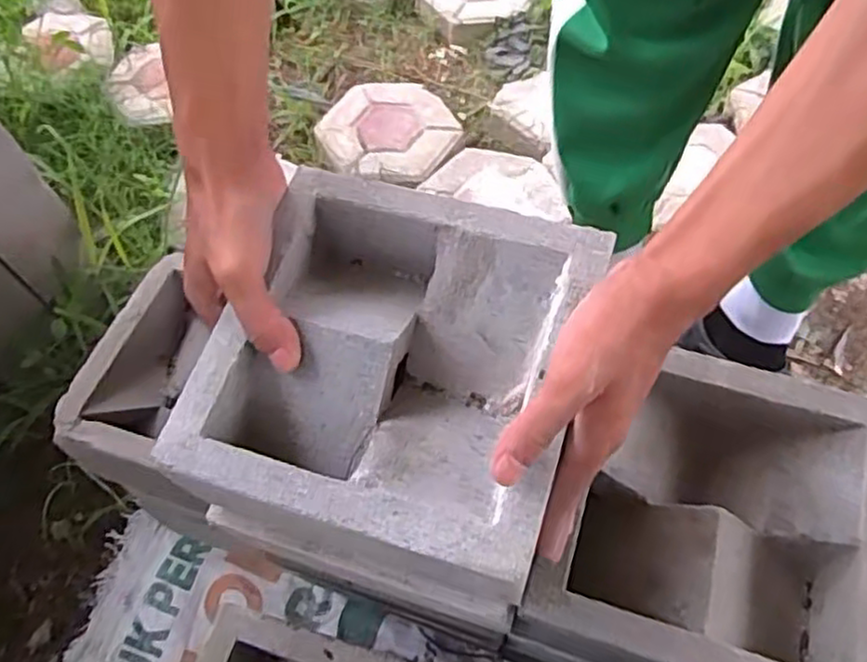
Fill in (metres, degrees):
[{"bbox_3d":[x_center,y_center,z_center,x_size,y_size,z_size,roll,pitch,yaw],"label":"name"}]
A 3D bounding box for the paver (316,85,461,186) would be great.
[{"bbox_3d":[-0.065,-0.302,1.066,0.204,0.039,0.217,24,67,13],"label":"paver"}]

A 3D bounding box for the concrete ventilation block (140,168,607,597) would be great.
[{"bbox_3d":[-0.020,0.023,0.406,0.192,0.067,0.203,17,66,10],"label":"concrete ventilation block"}]

